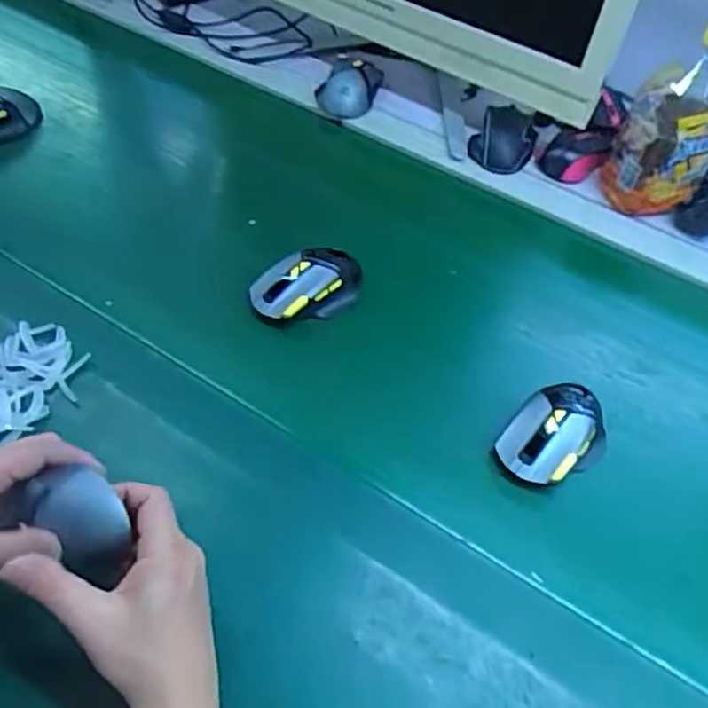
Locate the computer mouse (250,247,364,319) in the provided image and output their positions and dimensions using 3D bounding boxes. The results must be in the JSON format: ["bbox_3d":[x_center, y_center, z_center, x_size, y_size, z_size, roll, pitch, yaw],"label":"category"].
[{"bbox_3d":[-0.042,-0.064,0.649,0.114,0.042,0.064,-26,58,-19],"label":"computer mouse"}]

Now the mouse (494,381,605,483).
[{"bbox_3d":[0.169,0.065,0.562,0.067,0.034,0.106,36,58,20],"label":"mouse"}]

